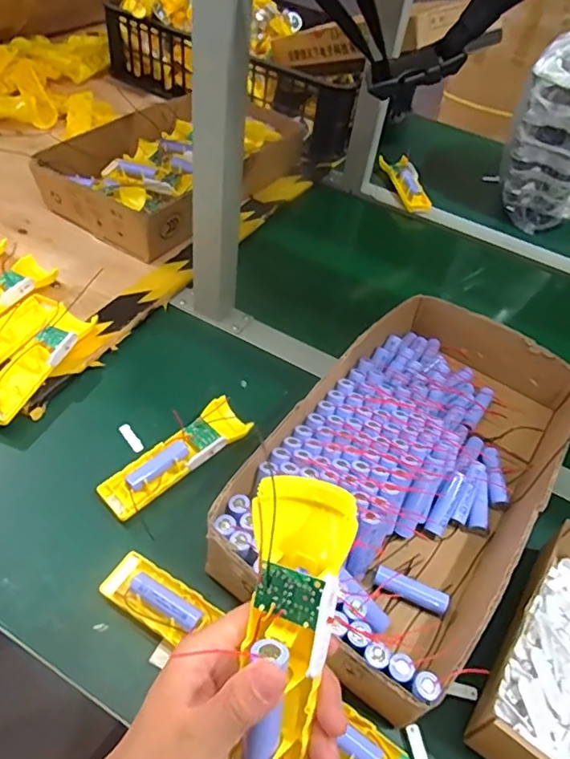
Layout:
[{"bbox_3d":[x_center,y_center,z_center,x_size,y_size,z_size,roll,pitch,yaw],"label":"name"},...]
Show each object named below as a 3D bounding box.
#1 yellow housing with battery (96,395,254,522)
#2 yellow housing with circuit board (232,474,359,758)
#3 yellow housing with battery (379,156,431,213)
[{"bbox_3d":[-0.108,0.079,0.555,0.154,0.030,0.047,-34,61,-29],"label":"yellow housing with battery"},{"bbox_3d":[0.005,0.129,0.273,0.047,0.034,0.159,5,85,-2],"label":"yellow housing with circuit board"},{"bbox_3d":[0.219,-0.359,1.011,0.047,0.035,0.162,-5,49,-12],"label":"yellow housing with battery"}]

